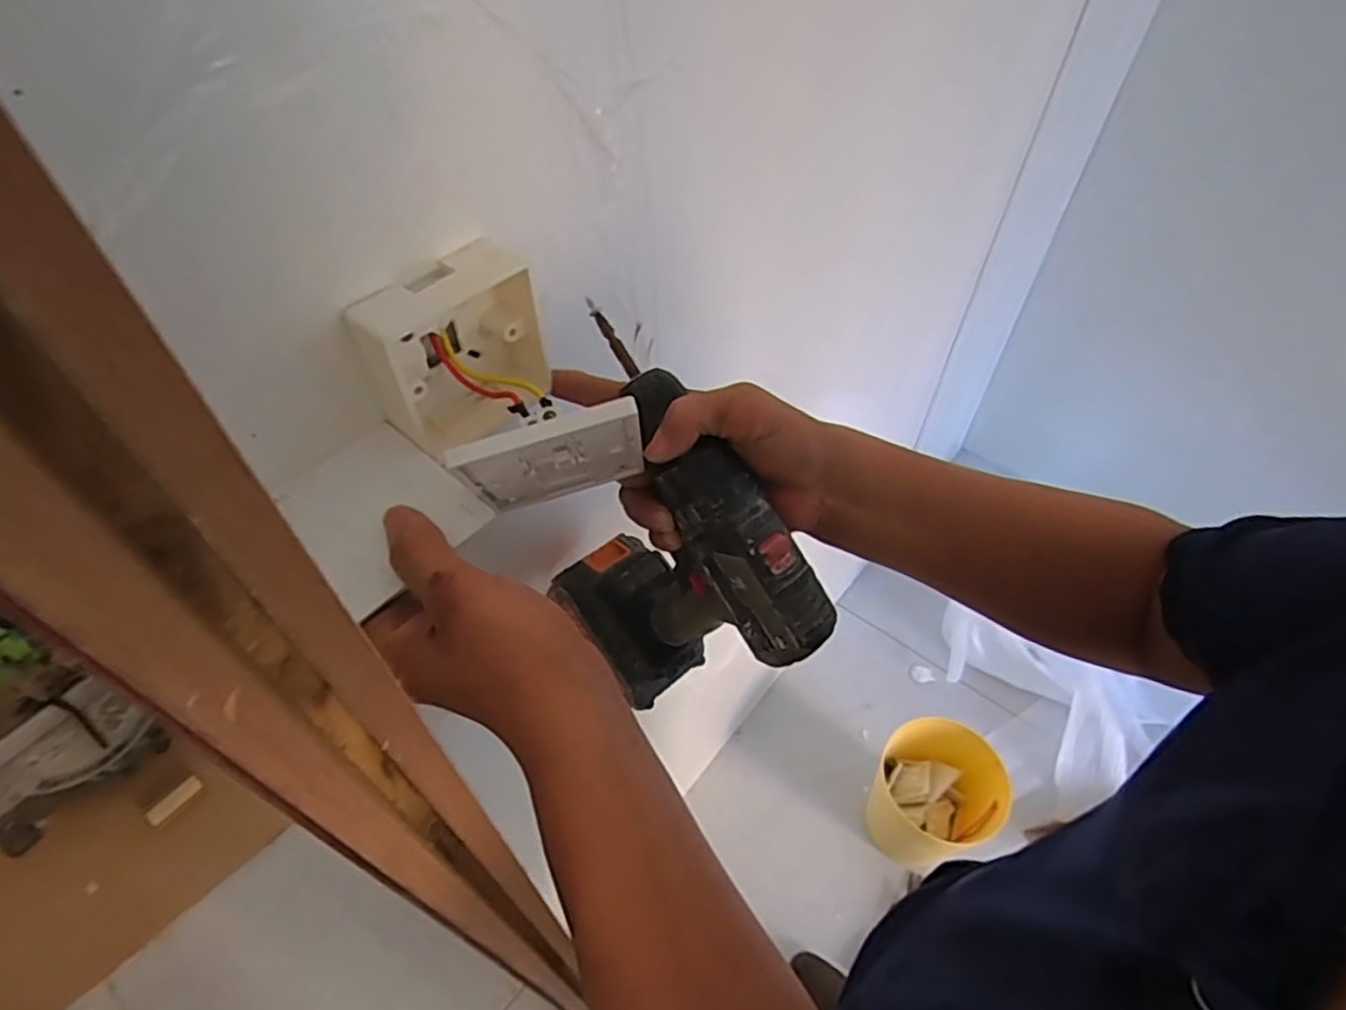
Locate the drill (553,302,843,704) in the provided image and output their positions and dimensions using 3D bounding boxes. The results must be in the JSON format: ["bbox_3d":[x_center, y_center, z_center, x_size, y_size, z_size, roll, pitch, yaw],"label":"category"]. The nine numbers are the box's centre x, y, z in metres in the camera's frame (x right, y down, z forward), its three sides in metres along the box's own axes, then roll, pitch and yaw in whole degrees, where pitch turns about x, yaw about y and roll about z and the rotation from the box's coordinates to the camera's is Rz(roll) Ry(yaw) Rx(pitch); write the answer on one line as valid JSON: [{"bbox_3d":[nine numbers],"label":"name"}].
[{"bbox_3d":[-0.016,0.031,0.445,0.057,0.219,0.196,-35,81,-30],"label":"drill"}]

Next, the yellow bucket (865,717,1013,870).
[{"bbox_3d":[0.506,0.583,1.375,0.185,0.287,0.222,-30,58,-27],"label":"yellow bucket"}]

